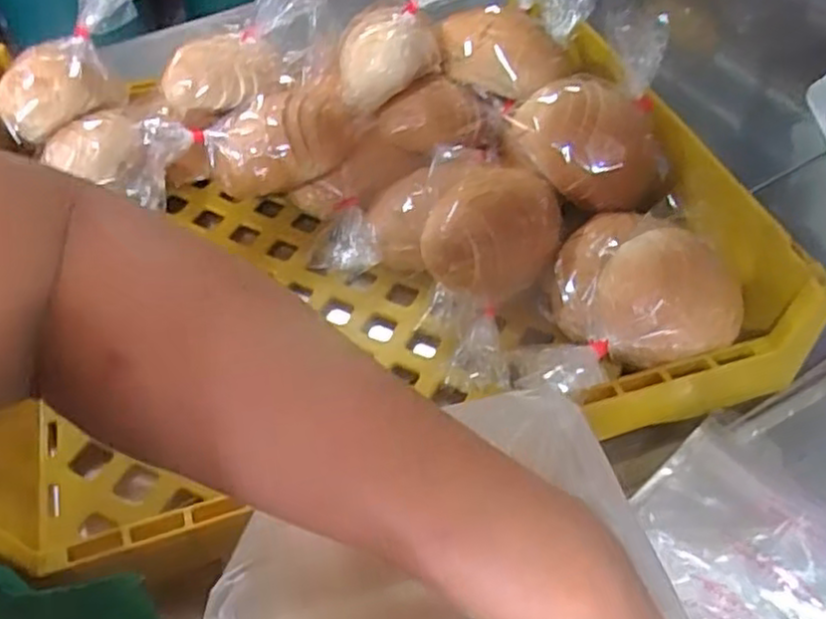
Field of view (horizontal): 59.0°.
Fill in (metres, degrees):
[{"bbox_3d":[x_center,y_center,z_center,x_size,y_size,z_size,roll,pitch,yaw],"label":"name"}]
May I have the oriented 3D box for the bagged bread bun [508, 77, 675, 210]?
[{"bbox_3d":[0.143,-0.138,0.596,0.134,0.069,0.076,14,52,11],"label":"bagged bread bun"}]

